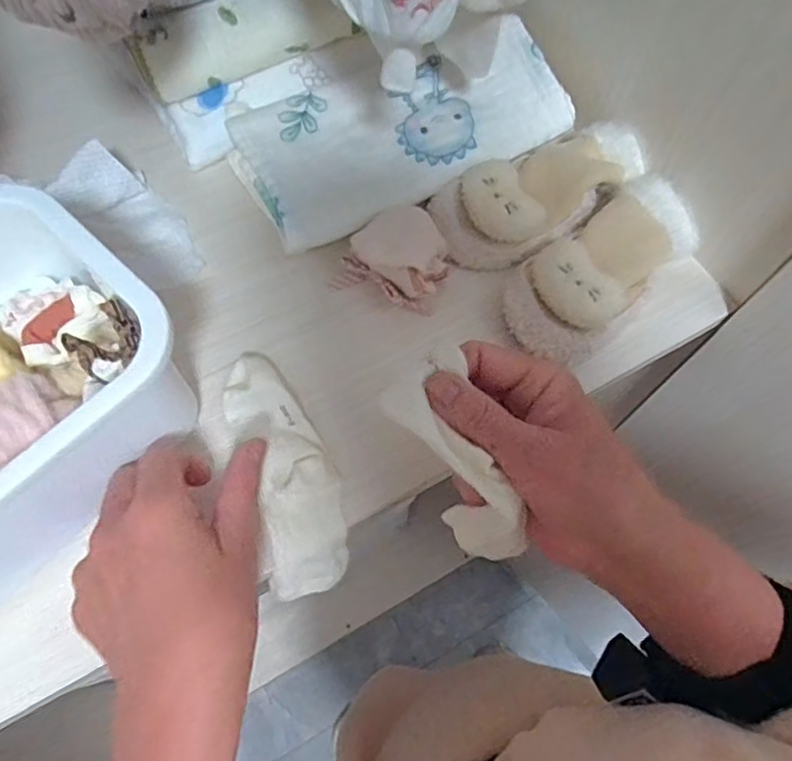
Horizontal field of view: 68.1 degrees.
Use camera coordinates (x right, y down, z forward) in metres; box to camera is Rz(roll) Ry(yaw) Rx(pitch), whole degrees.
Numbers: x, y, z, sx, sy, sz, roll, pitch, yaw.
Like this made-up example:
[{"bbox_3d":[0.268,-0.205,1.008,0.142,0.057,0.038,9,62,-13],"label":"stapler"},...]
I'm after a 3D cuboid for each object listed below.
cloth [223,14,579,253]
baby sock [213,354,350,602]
[{"bbox_3d":[0.002,-0.188,0.422,0.233,0.020,0.125,-29,76,-13],"label":"cloth"},{"bbox_3d":[-0.070,0.054,0.353,0.059,0.027,0.145,-20,76,-9],"label":"baby sock"}]

